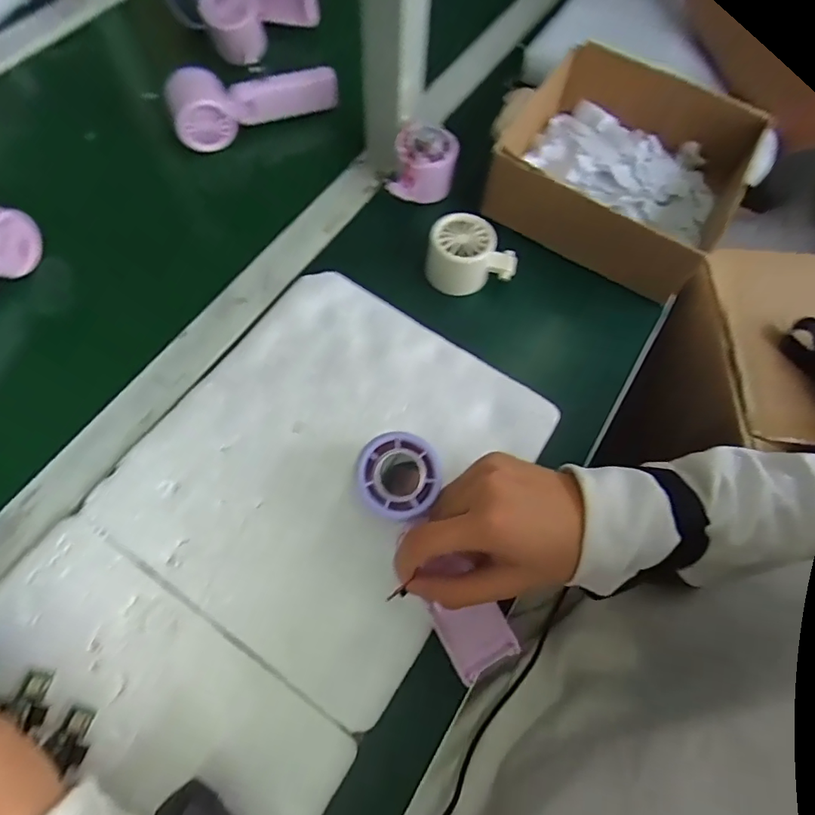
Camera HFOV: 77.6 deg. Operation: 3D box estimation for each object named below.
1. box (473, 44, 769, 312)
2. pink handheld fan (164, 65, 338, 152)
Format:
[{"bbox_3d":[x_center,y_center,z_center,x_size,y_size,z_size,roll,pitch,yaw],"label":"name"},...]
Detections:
[{"bbox_3d":[0.211,-0.234,0.497,0.200,0.078,0.226,31,67,11],"label":"box"},{"bbox_3d":[-0.156,-0.319,0.519,0.168,0.064,0.035,-24,68,-14],"label":"pink handheld fan"}]

